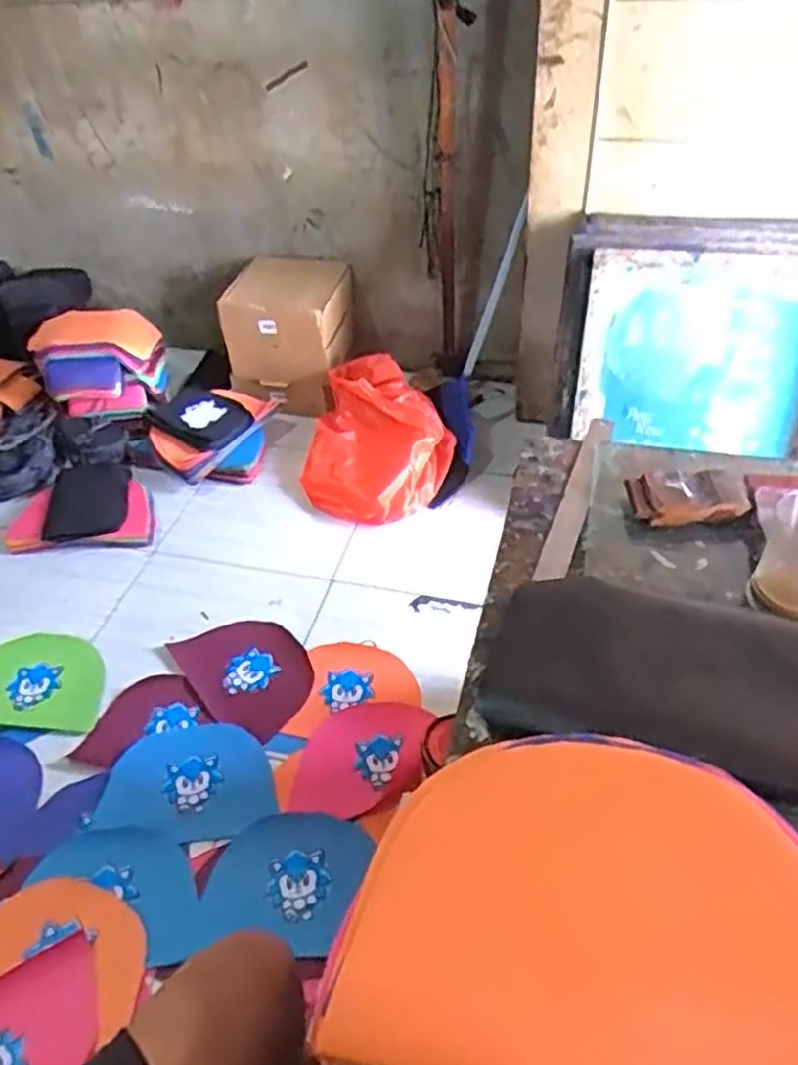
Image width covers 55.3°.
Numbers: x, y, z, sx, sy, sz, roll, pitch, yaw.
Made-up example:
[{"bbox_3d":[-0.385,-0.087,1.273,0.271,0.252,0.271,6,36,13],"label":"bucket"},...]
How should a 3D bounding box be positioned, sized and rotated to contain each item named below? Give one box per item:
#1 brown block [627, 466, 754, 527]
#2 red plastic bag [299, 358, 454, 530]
[{"bbox_3d":[0.265,-0.030,0.703,0.101,0.033,0.054,-2,43,1],"label":"brown block"},{"bbox_3d":[-0.059,-0.199,1.671,0.309,0.231,0.305,25,50,27],"label":"red plastic bag"}]

